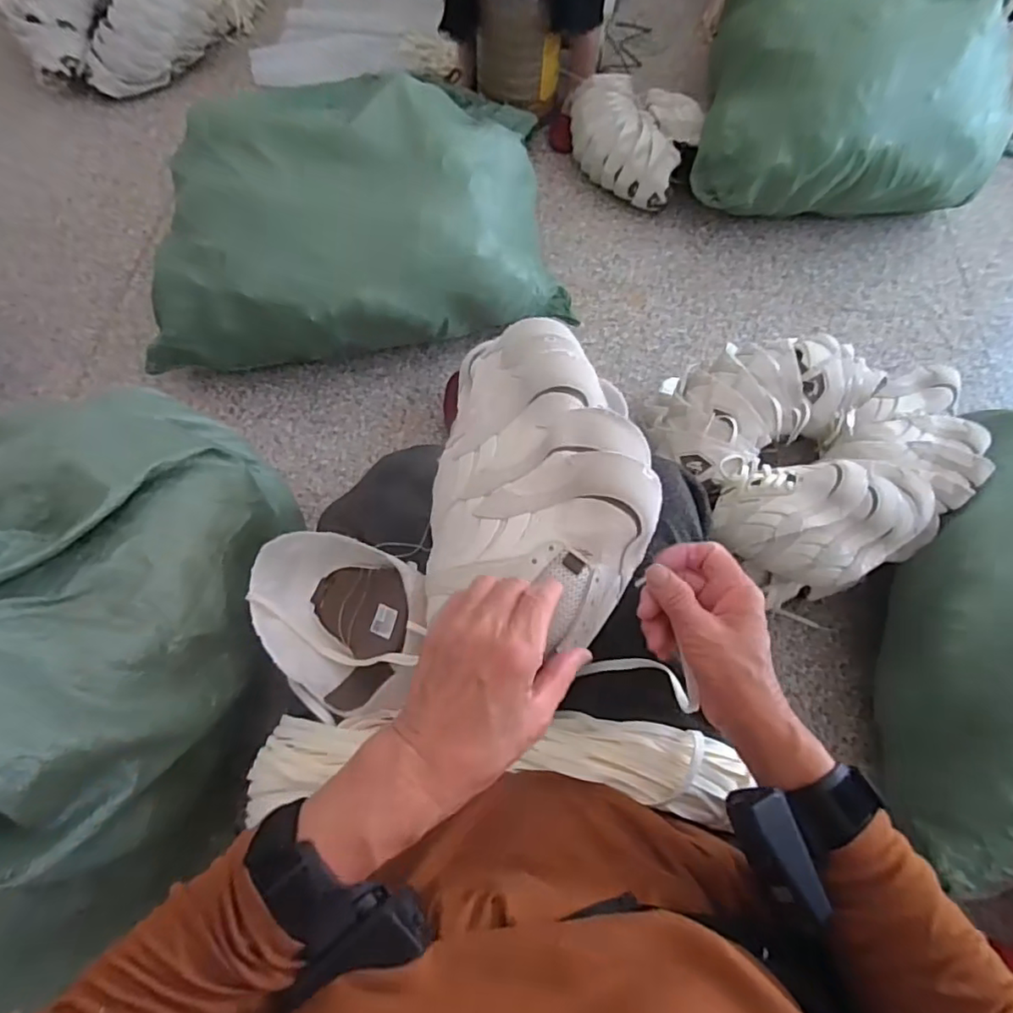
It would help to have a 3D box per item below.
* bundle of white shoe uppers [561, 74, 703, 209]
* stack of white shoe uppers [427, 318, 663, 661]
[{"bbox_3d":[0.265,-0.832,1.316,0.313,0.154,0.216,24,67,8],"label":"bundle of white shoe uppers"},{"bbox_3d":[0.025,-0.037,0.459,0.167,0.086,0.272,1,66,-2],"label":"stack of white shoe uppers"}]

